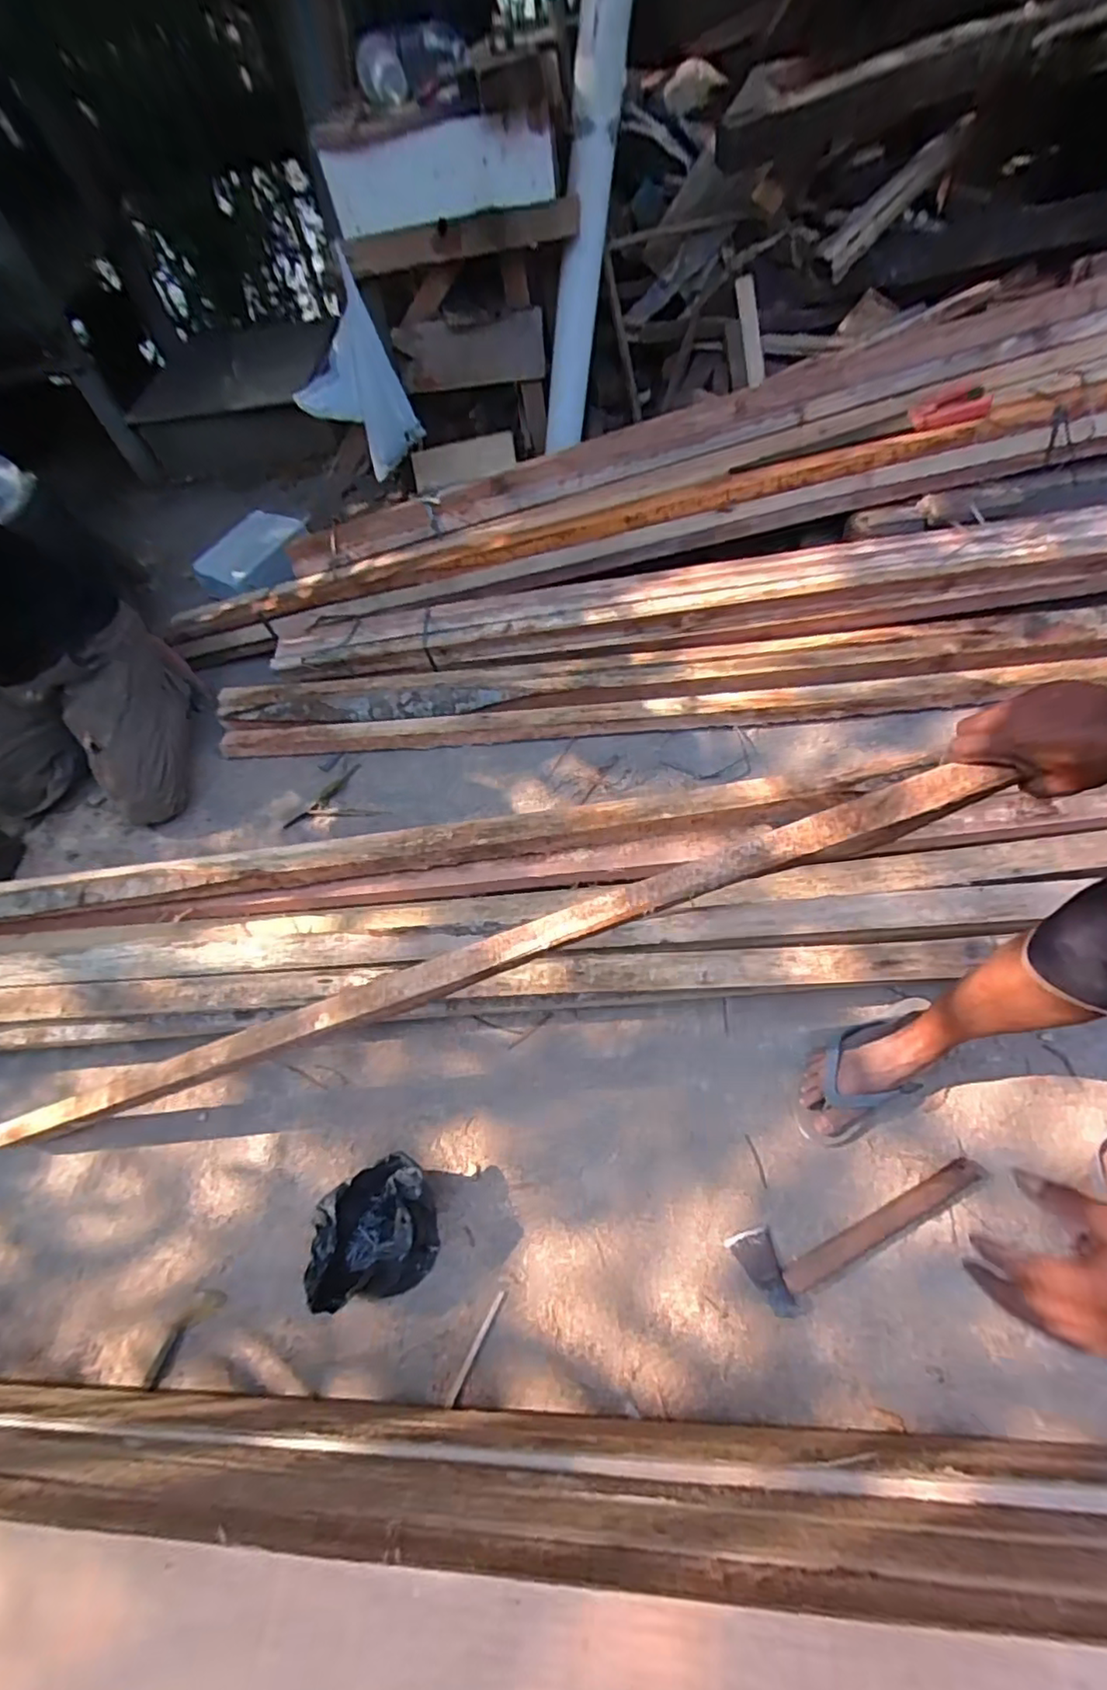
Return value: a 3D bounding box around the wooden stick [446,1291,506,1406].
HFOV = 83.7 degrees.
[{"bbox_3d":[-0.104,0.683,0.844,0.010,0.006,0.137,22,65,19],"label":"wooden stick"}]

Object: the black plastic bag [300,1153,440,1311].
[{"bbox_3d":[-0.250,0.544,0.878,0.149,0.131,0.167,-13,59,1],"label":"black plastic bag"}]

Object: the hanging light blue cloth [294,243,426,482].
[{"bbox_3d":[-0.474,-1.096,1.462,0.131,0.359,0.238,25,66,20],"label":"hanging light blue cloth"}]

